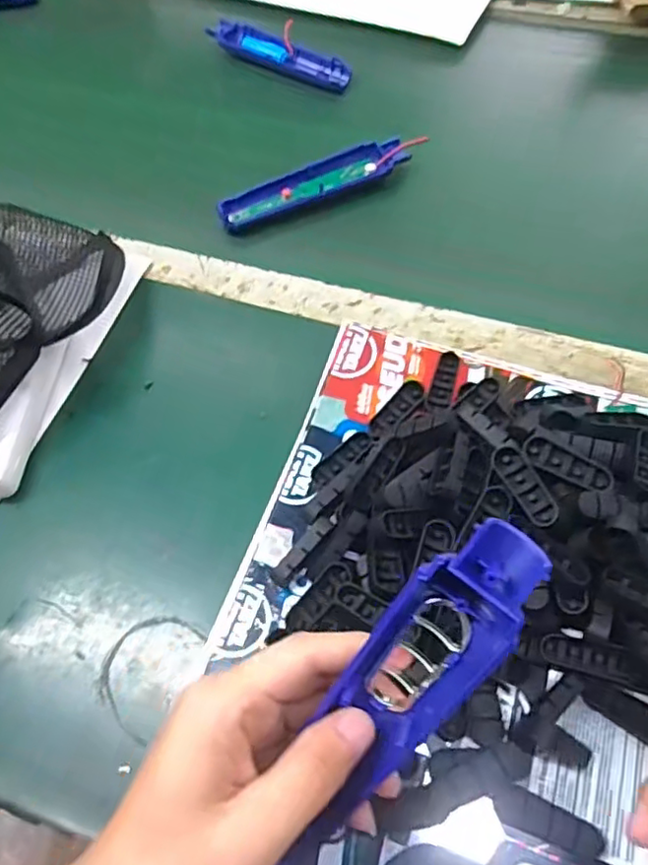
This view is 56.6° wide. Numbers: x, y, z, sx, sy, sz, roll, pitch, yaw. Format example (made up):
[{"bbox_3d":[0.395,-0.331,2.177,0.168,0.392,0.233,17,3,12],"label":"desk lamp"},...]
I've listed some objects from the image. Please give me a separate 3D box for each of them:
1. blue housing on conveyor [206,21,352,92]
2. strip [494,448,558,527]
[{"bbox_3d":[-0.048,-0.390,0.624,0.163,0.018,0.036,29,67,18],"label":"blue housing on conveyor"},{"bbox_3d":[0.108,0.029,0.324,0.015,0.005,0.049,-19,62,-7],"label":"strip"}]

